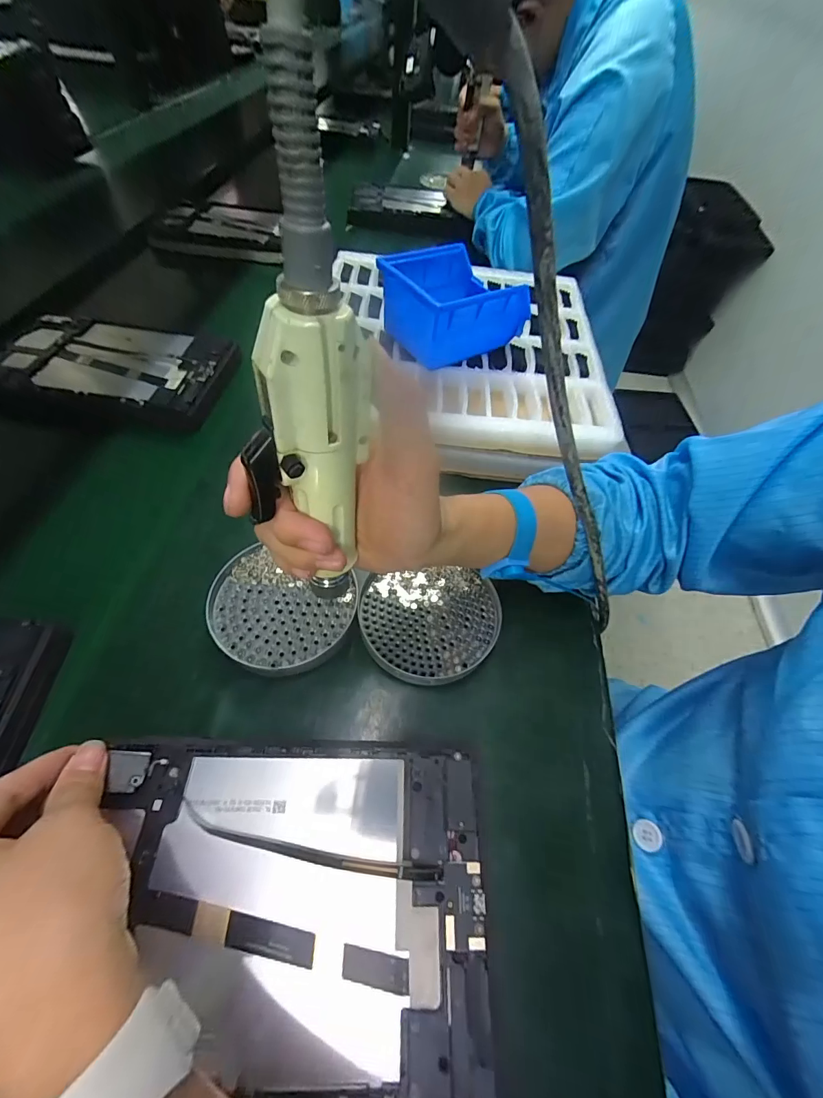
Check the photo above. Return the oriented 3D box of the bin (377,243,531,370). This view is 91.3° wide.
[{"bbox_3d":[0.045,-0.258,0.437,0.128,0.084,0.100,-25,61,-18],"label":"bin"}]

